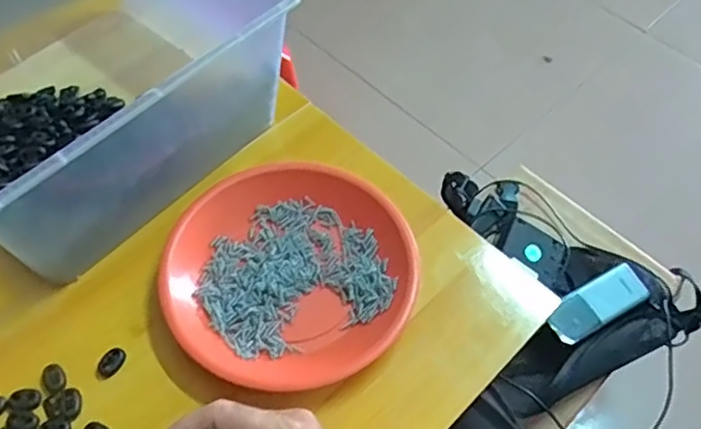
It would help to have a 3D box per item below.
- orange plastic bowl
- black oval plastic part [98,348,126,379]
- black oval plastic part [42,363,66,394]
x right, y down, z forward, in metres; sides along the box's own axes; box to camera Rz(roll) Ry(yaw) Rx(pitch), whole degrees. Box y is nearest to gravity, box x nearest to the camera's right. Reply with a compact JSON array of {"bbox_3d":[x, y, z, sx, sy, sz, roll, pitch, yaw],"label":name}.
[{"bbox_3d":[-0.047,0.043,0.485,0.185,0.028,0.179,1,56,-2],"label":"orange plastic bowl"},{"bbox_3d":[-0.174,0.107,0.453,0.013,0.006,0.022,28,59,16],"label":"black oval plastic part"},{"bbox_3d":[-0.213,0.118,0.447,0.014,0.007,0.022,-24,60,-17],"label":"black oval plastic part"}]

